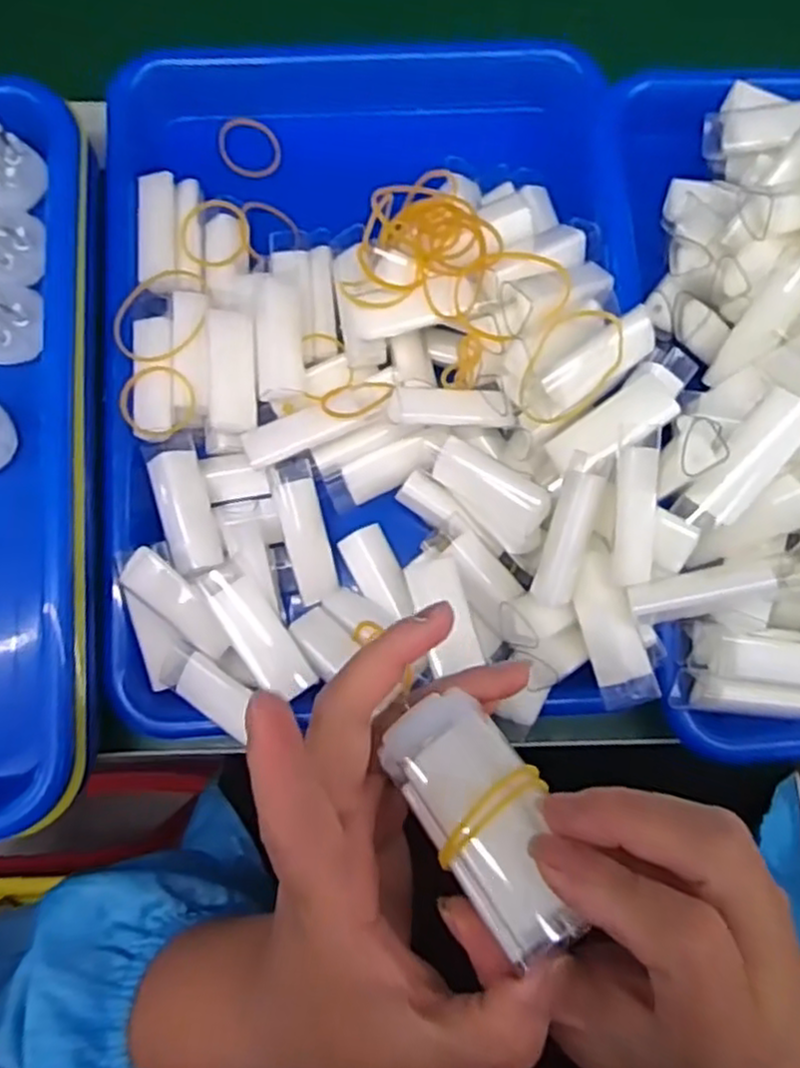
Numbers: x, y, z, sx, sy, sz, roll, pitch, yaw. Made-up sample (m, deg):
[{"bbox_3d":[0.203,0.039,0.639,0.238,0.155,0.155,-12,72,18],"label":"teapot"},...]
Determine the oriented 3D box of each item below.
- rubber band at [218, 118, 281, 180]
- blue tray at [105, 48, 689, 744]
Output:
[{"bbox_3d":[-0.079,-0.203,0.386,0.032,0.004,0.038,1,77,-10],"label":"rubber band"},{"bbox_3d":[-0.011,-0.087,0.338,0.247,0.063,0.341,-2,81,-2],"label":"blue tray"}]

